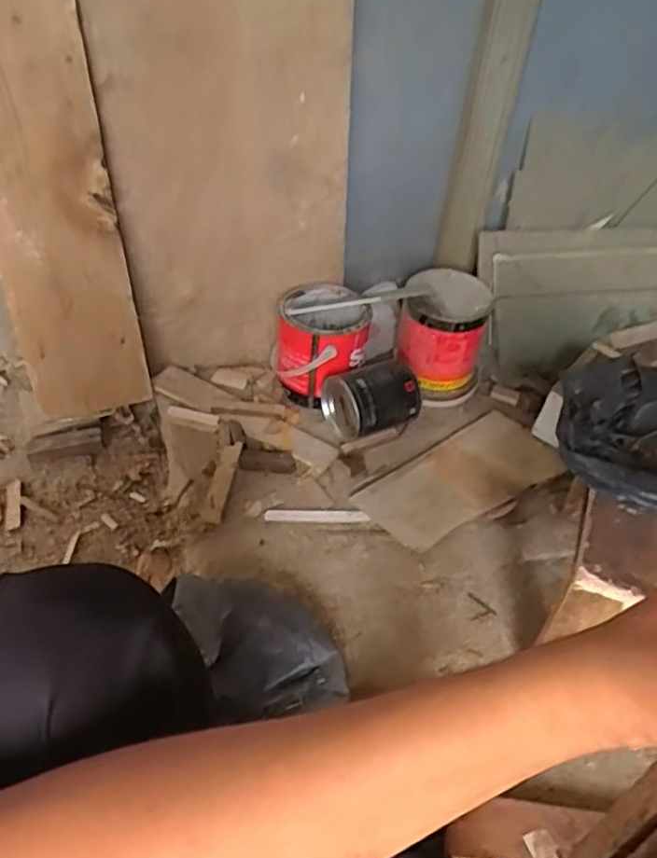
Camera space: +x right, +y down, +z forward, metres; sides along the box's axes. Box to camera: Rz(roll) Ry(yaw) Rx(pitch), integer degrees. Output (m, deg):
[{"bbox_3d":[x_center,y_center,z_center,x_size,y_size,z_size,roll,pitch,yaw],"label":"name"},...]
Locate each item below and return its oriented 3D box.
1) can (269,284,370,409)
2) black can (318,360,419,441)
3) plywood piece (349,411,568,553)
[{"bbox_3d":[-0.012,-0.144,1.170,0.148,0.154,0.141,4,41,-4],"label":"can"},{"bbox_3d":[0.067,-0.050,1.125,0.134,0.095,0.113,-20,48,-28],"label":"black can"},{"bbox_3d":[0.206,0.074,1.067,0.334,0.015,0.156,-25,51,-31],"label":"plywood piece"}]

